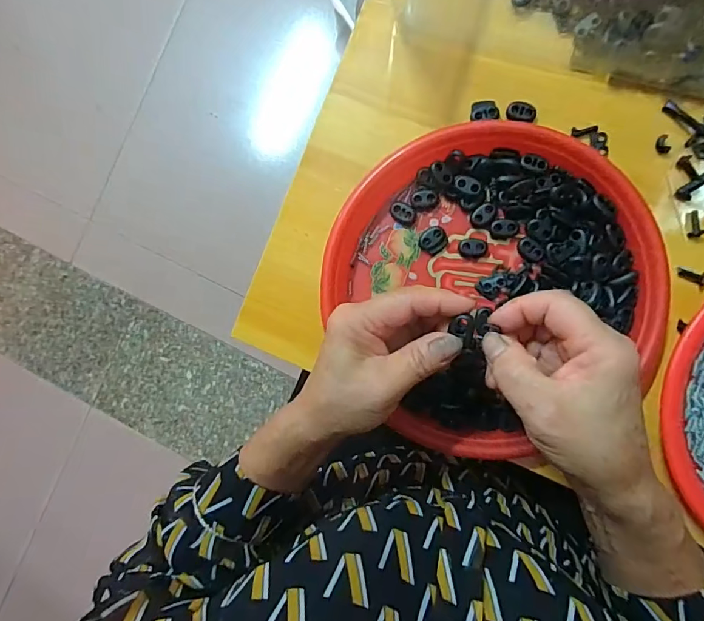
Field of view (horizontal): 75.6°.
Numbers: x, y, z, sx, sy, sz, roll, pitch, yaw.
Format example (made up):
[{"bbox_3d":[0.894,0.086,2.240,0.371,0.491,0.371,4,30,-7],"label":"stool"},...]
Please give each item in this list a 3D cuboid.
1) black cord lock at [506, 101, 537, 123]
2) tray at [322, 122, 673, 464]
[{"bbox_3d":[0.128,-0.150,0.343,0.021,0.004,0.014,12,90,9],"label":"black cord lock"},{"bbox_3d":[0.100,-0.015,0.337,0.234,0.027,0.236,0,88,9],"label":"tray"}]

